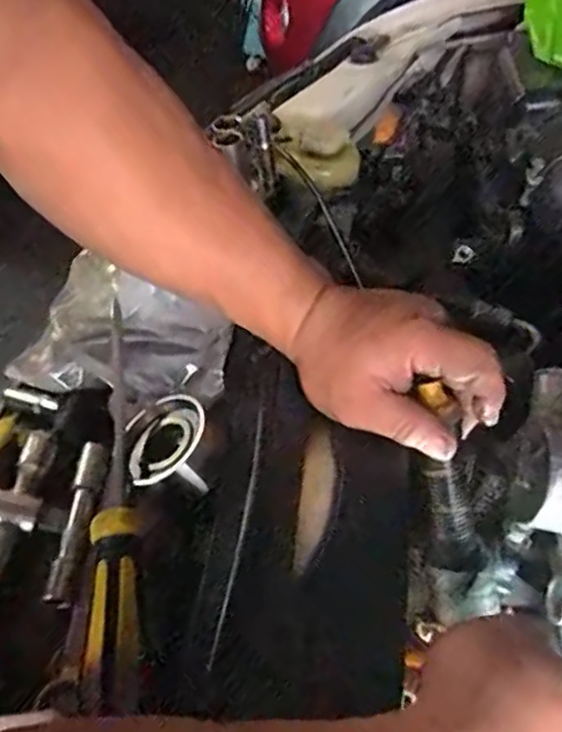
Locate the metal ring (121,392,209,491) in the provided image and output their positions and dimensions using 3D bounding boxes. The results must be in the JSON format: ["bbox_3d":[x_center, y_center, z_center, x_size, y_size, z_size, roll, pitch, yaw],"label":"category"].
[{"bbox_3d":[-0.065,0.045,0.369,0.046,0.023,0.053,-7,58,10],"label":"metal ring"}]

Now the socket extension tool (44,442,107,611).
[{"bbox_3d":[-0.111,0.086,0.357,0.013,0.017,0.089,3,47,0],"label":"socket extension tool"}]

